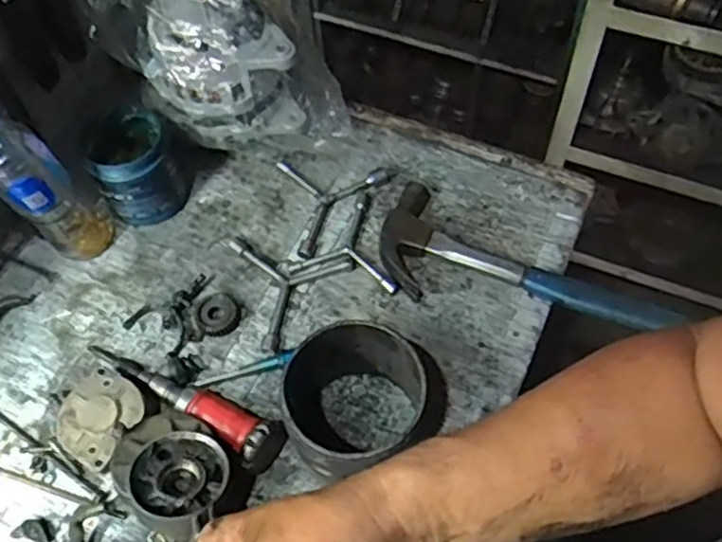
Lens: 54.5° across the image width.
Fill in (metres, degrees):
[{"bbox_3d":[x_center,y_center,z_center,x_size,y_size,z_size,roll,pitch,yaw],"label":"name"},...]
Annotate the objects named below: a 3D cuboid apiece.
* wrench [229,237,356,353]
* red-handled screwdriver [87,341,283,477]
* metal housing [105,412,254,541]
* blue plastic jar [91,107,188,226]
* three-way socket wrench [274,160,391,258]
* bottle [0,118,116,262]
[{"bbox_3d":[-0.094,0.005,0.738,0.120,0.015,0.131,33,66,20],"label":"wrench"},{"bbox_3d":[-0.176,0.118,0.674,0.234,0.037,0.048,22,63,26],"label":"red-handled screwdriver"},{"bbox_3d":[-0.156,0.177,0.607,0.111,0.080,0.092,38,68,22],"label":"metal housing"},{"bbox_3d":[-0.249,-0.119,0.770,0.092,0.097,0.104,-24,61,-11],"label":"blue plastic jar"},{"bbox_3d":[-0.037,-0.068,0.780,0.130,0.022,0.125,4,59,5],"label":"three-way socket wrench"},{"bbox_3d":[-0.314,-0.086,0.688,0.069,0.213,0.058,-34,63,-16],"label":"bottle"}]

